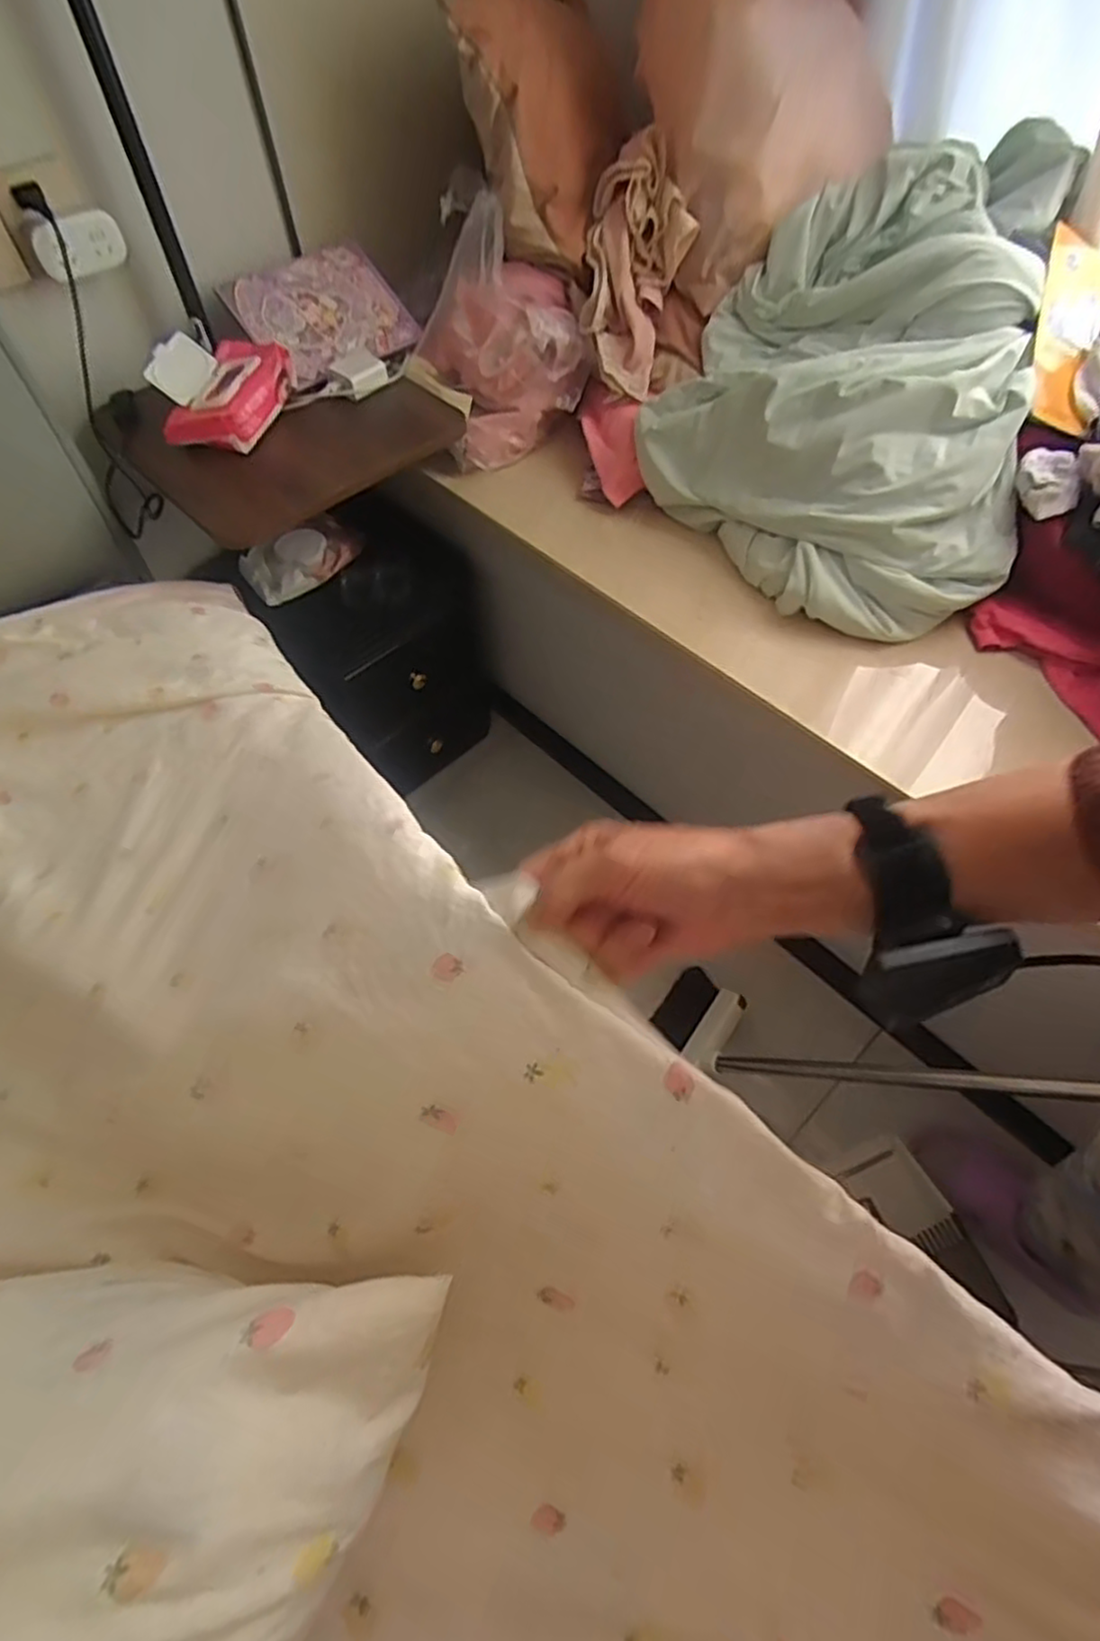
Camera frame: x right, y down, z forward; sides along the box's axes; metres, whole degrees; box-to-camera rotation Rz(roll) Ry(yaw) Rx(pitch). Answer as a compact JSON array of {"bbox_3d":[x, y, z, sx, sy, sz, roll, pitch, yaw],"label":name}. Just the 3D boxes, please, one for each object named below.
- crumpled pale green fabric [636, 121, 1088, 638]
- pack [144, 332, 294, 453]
[{"bbox_3d":[0.392,-0.529,0.863,0.451,0.297,0.528,30,64,18],"label":"crumpled pale green fabric"},{"bbox_3d":[-0.400,-0.519,0.873,0.141,0.066,0.160,6,59,5],"label":"pack"}]

